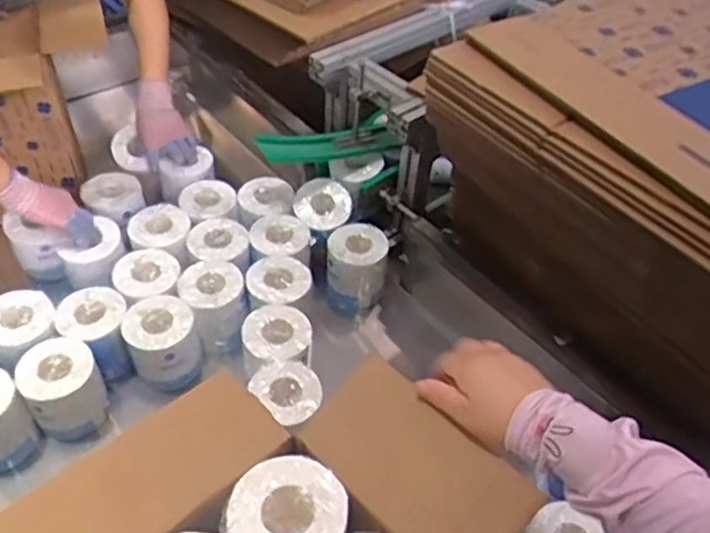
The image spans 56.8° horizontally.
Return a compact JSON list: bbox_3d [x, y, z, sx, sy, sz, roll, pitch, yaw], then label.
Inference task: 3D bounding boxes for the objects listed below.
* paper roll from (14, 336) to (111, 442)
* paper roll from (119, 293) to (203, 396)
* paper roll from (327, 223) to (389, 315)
[{"bbox_3d":[-0.411,0.181,0.937,0.100,0.120,0.109,-24,53,-25],"label":"paper roll"},{"bbox_3d":[-0.292,0.118,1.003,0.097,0.115,0.095,3,46,-3],"label":"paper roll"},{"bbox_3d":[0.000,0.014,1.174,0.102,0.142,0.113,7,46,1],"label":"paper roll"}]

